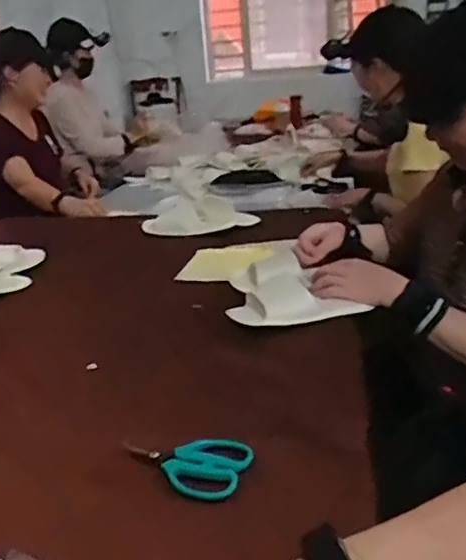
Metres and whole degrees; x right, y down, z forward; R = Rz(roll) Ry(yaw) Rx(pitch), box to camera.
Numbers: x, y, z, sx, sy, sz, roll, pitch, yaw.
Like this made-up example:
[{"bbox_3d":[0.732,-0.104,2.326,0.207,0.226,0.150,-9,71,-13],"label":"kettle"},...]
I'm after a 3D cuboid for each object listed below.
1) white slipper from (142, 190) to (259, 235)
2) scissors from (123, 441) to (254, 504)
[{"bbox_3d":[-0.074,-0.160,1.392,0.276,0.075,0.105,-2,22,6],"label":"white slipper"},{"bbox_3d":[-0.054,0.188,0.600,0.136,0.012,0.075,5,24,21],"label":"scissors"}]

